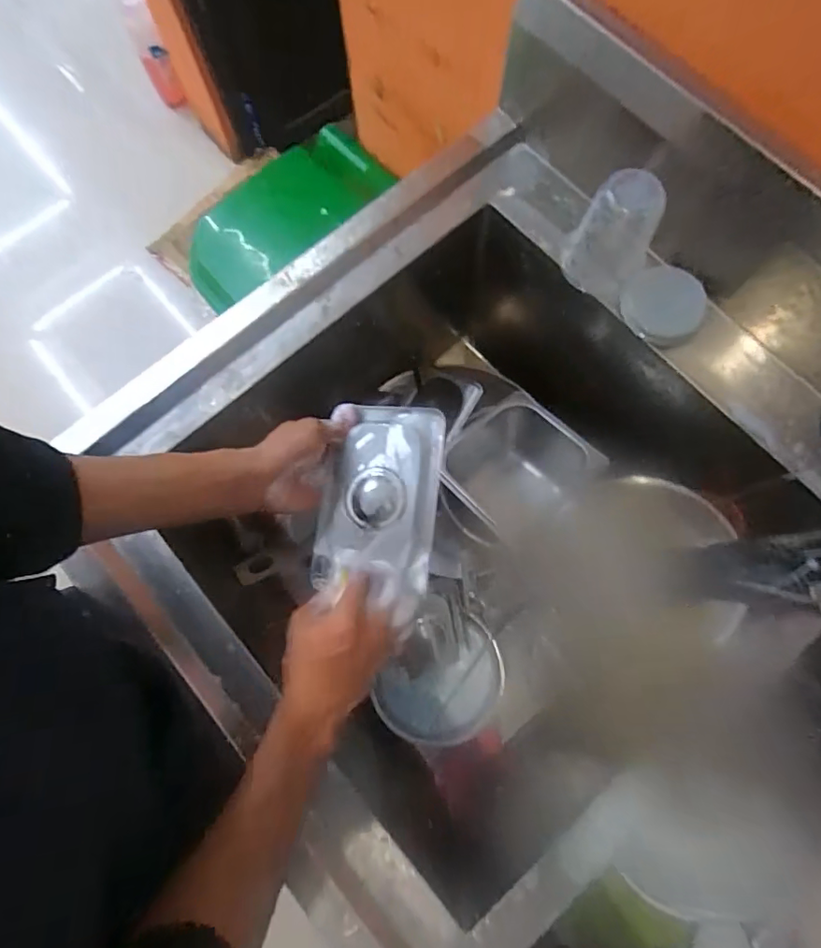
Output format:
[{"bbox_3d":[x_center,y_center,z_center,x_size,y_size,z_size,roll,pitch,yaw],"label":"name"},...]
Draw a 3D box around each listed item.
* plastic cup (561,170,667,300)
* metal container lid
[{"bbox_3d":[0.207,-0.242,0.539,0.073,0.099,0.069,0,76,1],"label":"plastic cup"},{"bbox_3d":[-0.026,0.019,0.485,0.103,0.025,0.167,10,76,4],"label":"metal container lid"}]

